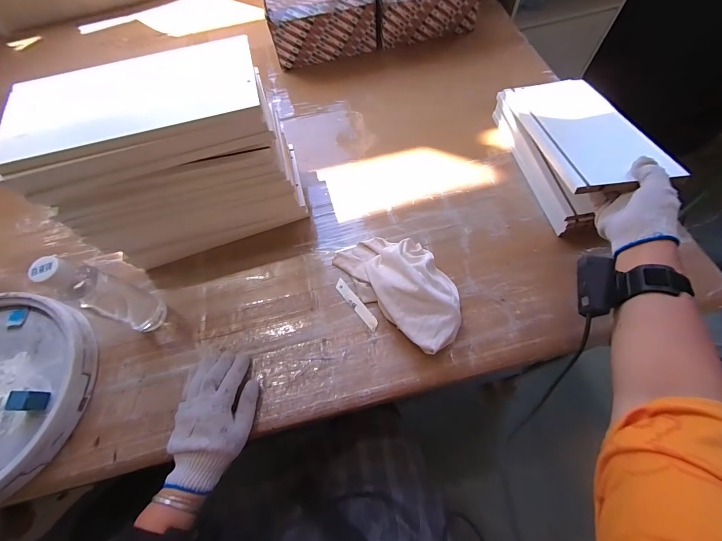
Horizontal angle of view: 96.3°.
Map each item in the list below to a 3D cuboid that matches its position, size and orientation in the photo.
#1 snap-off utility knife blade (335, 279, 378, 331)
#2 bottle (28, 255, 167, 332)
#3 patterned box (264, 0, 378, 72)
[{"bbox_3d":[-0.007,0.052,0.501,0.017,0.004,0.098,-35,67,-15],"label":"snap-off utility knife blade"},{"bbox_3d":[-0.334,0.030,0.428,0.046,0.190,0.053,22,66,13],"label":"bottle"},{"bbox_3d":[-0.092,-0.583,0.749,0.239,0.113,0.148,-17,63,-6],"label":"patterned box"}]

